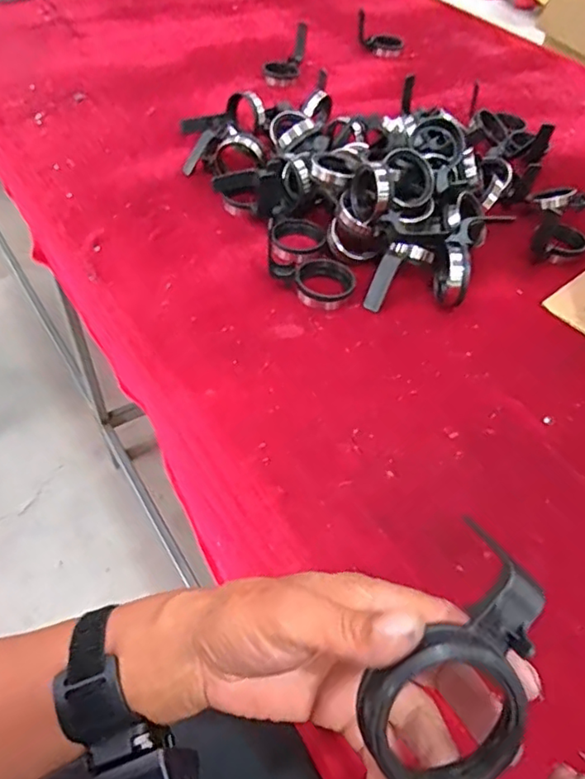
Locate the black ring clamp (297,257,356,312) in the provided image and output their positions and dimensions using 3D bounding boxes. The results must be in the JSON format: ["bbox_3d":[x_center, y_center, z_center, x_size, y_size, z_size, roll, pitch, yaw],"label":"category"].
[{"bbox_3d":[0.039,-0.124,0.658,0.066,0.030,0.050,13,52,4],"label":"black ring clamp"}]

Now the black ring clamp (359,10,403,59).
[{"bbox_3d":[0.184,-0.738,1.179,0.101,0.071,0.068,11,51,3],"label":"black ring clamp"}]

